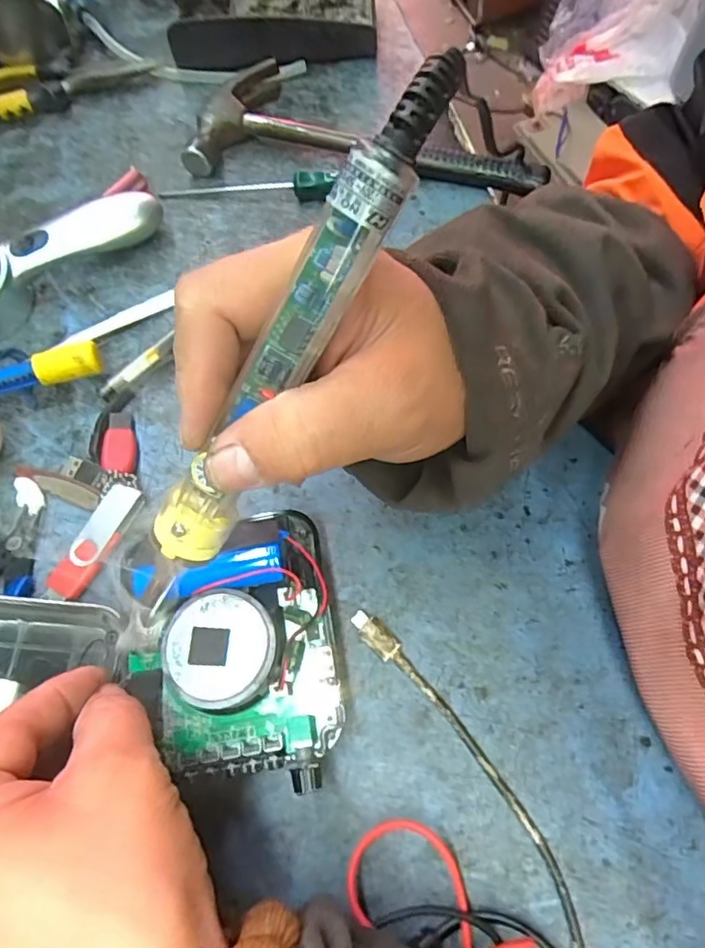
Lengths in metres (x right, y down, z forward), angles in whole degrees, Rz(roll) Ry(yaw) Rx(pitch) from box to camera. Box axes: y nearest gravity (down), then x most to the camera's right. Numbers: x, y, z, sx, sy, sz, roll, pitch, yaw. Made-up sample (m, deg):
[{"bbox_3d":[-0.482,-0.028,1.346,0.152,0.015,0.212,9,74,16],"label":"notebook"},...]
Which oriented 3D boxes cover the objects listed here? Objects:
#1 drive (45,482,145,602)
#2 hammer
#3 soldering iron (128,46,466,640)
[{"bbox_3d":[-0.133,0.035,0.295,0.018,0.010,0.064,28,71,14],"label":"drive"},{"bbox_3d":[0.010,-0.255,0.408,0.242,0.023,0.112,6,67,6],"label":"hammer"},{"bbox_3d":[-0.029,-0.024,0.177,0.020,0.018,0.204,43,115,19],"label":"soldering iron"}]

